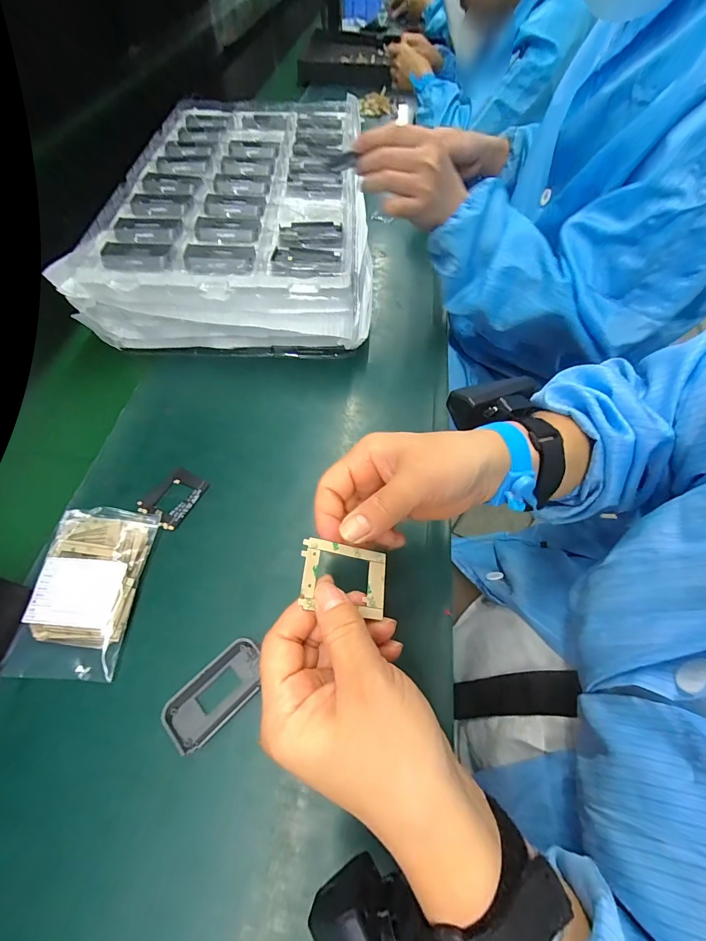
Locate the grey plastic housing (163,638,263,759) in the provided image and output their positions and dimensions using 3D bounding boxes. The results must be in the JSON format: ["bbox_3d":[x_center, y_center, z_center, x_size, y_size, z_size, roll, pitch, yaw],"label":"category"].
[{"bbox_3d":[-0.098,0.162,0.274,0.076,0.005,0.038,-39,67,-22],"label":"grey plastic housing"}]

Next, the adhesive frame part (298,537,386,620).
[{"bbox_3d":[-0.006,0.063,0.220,0.054,0.005,0.037,17,59,-22],"label":"adhesive frame part"}]

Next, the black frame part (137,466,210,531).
[{"bbox_3d":[-0.171,0.024,0.359,0.044,0.004,0.056,26,61,14],"label":"black frame part"}]

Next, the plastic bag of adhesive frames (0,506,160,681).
[{"bbox_3d":[-0.217,0.093,0.305,0.082,0.021,0.130,2,58,0],"label":"plastic bag of adhesive frames"}]

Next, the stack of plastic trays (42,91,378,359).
[{"bbox_3d":[-0.136,-0.378,0.552,0.324,0.098,0.522,2,58,0],"label":"stack of plastic trays"}]

